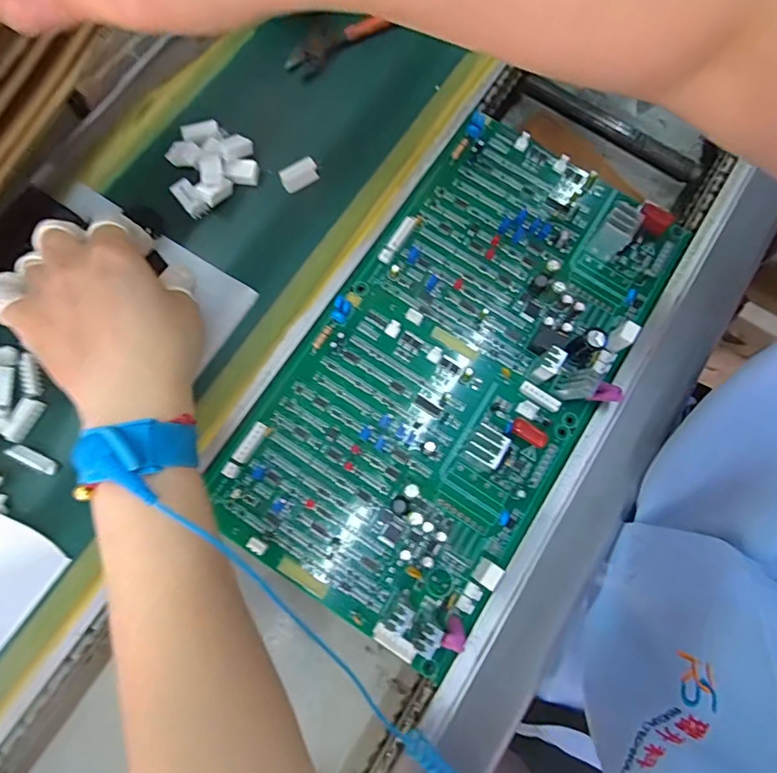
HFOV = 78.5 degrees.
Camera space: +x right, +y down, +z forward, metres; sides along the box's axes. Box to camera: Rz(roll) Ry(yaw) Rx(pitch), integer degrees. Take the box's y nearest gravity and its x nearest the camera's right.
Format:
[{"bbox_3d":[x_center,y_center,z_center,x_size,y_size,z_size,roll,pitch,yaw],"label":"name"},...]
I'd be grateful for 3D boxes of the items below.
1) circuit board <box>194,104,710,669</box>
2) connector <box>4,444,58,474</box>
[{"bbox_3d":[0.050,-0.018,0.321,0.183,0.030,0.346,34,79,4],"label":"circuit board"},{"bbox_3d":[-0.217,0.043,0.288,0.028,0.011,0.008,26,78,3],"label":"connector"}]

